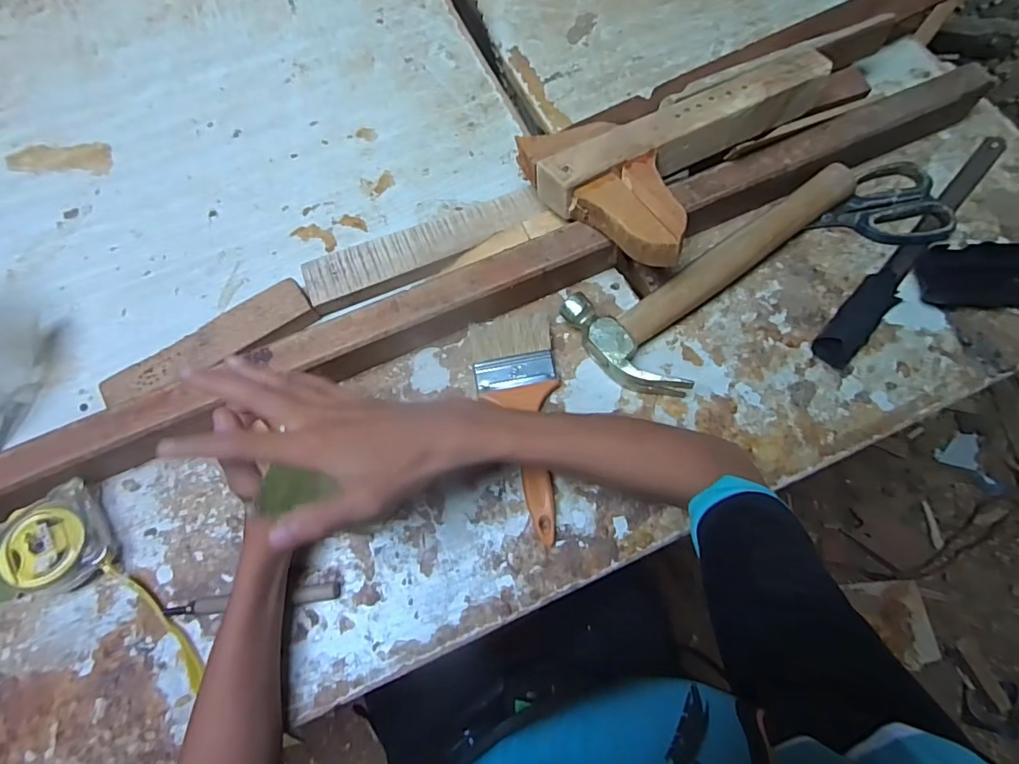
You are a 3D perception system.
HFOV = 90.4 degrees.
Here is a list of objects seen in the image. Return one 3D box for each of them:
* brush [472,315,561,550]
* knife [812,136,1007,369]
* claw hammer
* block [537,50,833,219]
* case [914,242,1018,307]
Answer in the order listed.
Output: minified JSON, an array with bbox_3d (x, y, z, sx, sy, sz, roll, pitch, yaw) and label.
[{"bbox_3d":[0.012,0.033,0.421,0.069,0.015,0.189,-8,69,-2],"label":"brush"},{"bbox_3d":[0.382,-0.133,0.466,0.034,0.014,0.319,41,75,16],"label":"knife"},{"bbox_3d":[0.193,-0.104,0.453,0.292,0.034,0.116,-37,72,-12],"label":"claw hammer"},{"bbox_3d":[0.154,-0.221,0.447,0.275,0.038,0.051,-25,70,-8],"label":"block"},{"bbox_3d":[0.418,-0.096,0.445,0.108,0.025,0.051,-1,69,1],"label":"case"}]

